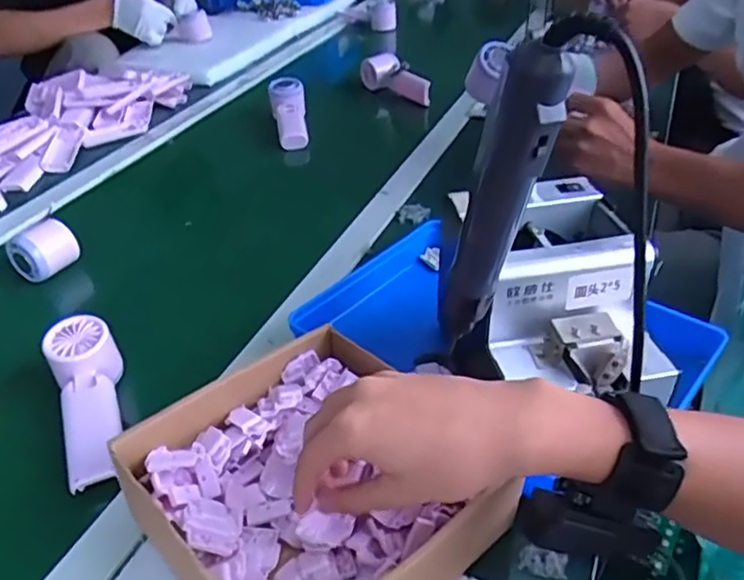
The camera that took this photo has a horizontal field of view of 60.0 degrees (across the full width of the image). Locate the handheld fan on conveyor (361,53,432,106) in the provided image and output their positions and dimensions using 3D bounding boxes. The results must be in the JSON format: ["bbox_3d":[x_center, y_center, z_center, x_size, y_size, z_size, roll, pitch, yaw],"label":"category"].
[{"bbox_3d":[0.043,-0.376,1.143,0.040,0.063,0.180,-23,42,-24],"label":"handheld fan on conveyor"}]

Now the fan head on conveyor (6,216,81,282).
[{"bbox_3d":[-0.370,-0.044,0.734,0.055,0.055,0.065,21,43,27],"label":"fan head on conveyor"}]

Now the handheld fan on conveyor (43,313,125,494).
[{"bbox_3d":[-0.233,0.083,0.532,0.054,0.038,0.159,-18,40,-19],"label":"handheld fan on conveyor"}]

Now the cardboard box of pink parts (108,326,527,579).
[{"bbox_3d":[-0.042,0.133,0.431,0.191,0.070,0.224,-27,44,-28],"label":"cardboard box of pink parts"}]

